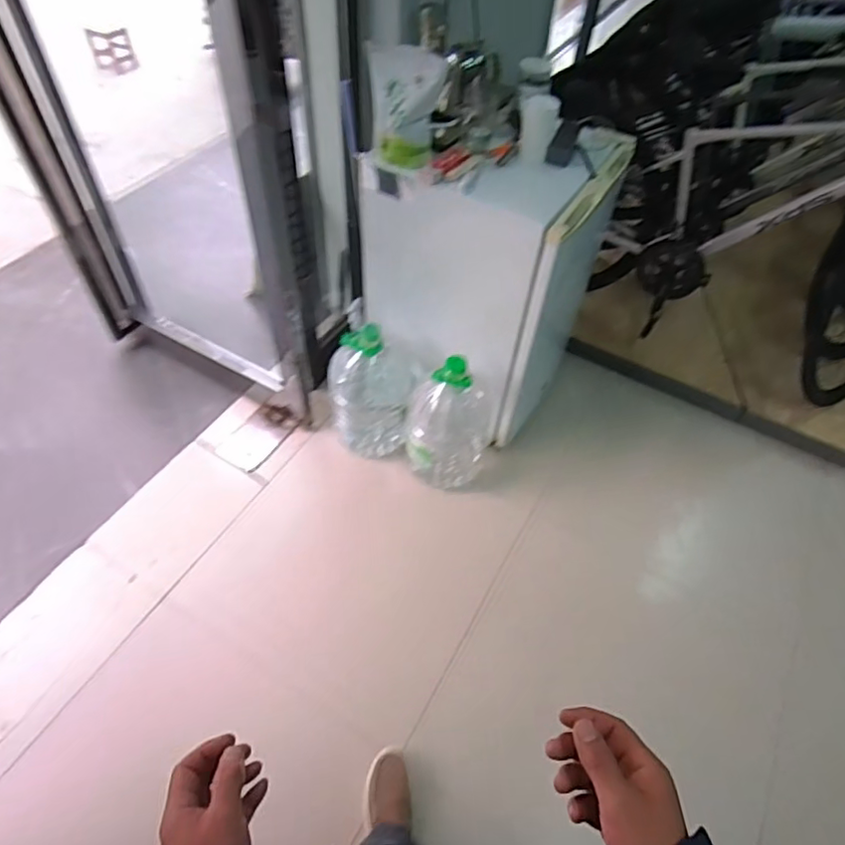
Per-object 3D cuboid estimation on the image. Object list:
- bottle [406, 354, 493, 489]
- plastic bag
[{"bbox_3d":[0.081,-0.012,1.677,0.236,0.446,0.216,2,53,-3],"label":"bottle"},{"bbox_3d":[-0.038,-0.692,1.277,0.161,0.218,0.087,2,53,-3],"label":"plastic bag"}]

